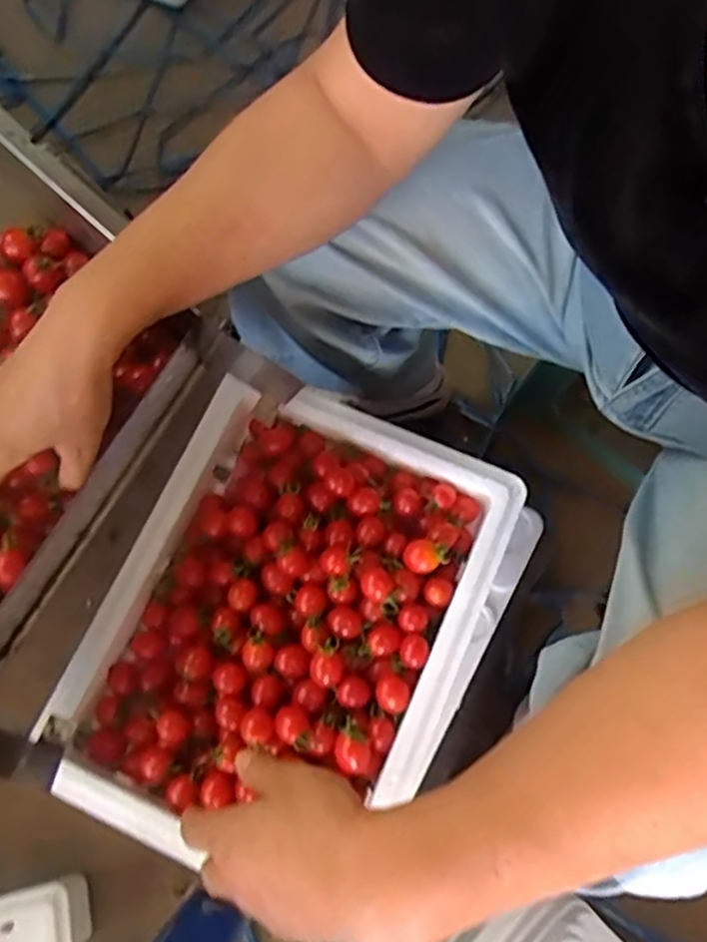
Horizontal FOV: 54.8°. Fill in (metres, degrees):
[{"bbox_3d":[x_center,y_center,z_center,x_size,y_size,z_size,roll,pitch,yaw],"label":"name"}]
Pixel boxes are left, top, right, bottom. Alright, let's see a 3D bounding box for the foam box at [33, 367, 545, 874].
[{"bbox_3d":[-0.037,0.120,0.525,0.280,0.074,0.333,22,74,7],"label":"foam box"}]

